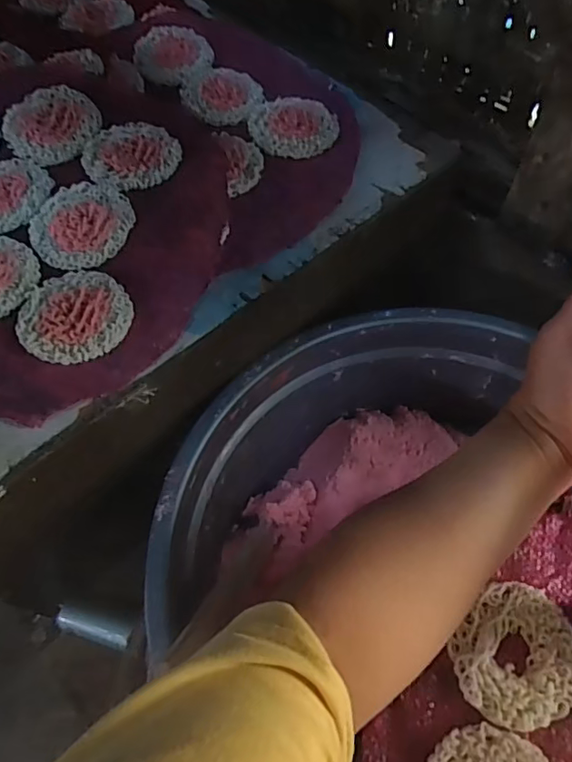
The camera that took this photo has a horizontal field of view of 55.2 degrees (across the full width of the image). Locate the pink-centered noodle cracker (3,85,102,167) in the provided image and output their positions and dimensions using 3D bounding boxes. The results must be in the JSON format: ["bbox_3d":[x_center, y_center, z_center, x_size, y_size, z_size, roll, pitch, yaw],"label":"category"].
[{"bbox_3d":[-0.207,-0.228,0.484,0.078,0.014,0.079,0,59,0],"label":"pink-centered noodle cracker"}]

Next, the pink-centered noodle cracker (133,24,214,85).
[{"bbox_3d":[-0.115,-0.333,0.555,0.078,0.011,0.078,0,59,0],"label":"pink-centered noodle cracker"}]

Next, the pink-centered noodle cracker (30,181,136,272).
[{"bbox_3d":[-0.163,-0.126,0.432,0.076,0.007,0.080,0,59,0],"label":"pink-centered noodle cracker"}]

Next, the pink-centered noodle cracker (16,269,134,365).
[{"bbox_3d":[-0.152,-0.049,0.392,0.076,0.005,0.076,0,59,0],"label":"pink-centered noodle cracker"}]

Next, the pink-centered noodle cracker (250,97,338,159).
[{"bbox_3d":[0.007,-0.235,0.501,0.079,0.011,0.073,2,59,2],"label":"pink-centered noodle cracker"}]

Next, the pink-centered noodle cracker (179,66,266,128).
[{"bbox_3d":[-0.062,-0.277,0.528,0.074,0.004,0.083,-20,61,-11],"label":"pink-centered noodle cracker"}]

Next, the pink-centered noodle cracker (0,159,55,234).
[{"bbox_3d":[-0.235,-0.154,0.456,0.079,0.010,0.078,0,59,0],"label":"pink-centered noodle cracker"}]

